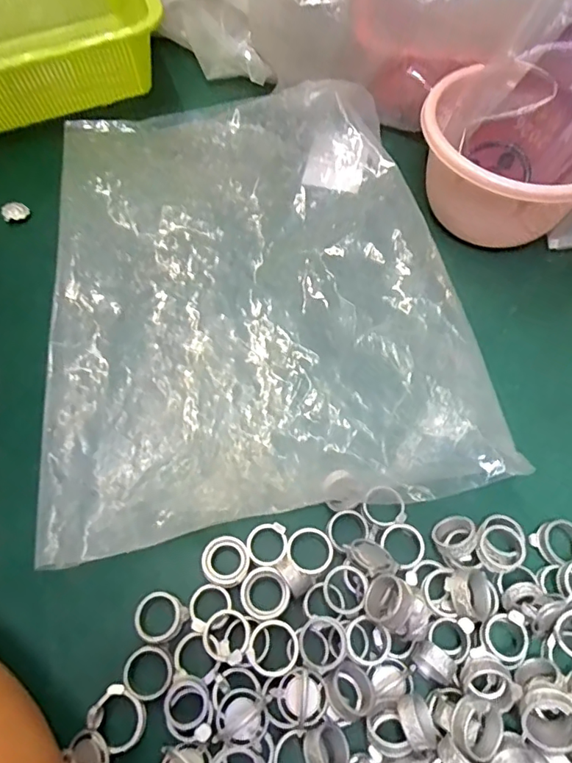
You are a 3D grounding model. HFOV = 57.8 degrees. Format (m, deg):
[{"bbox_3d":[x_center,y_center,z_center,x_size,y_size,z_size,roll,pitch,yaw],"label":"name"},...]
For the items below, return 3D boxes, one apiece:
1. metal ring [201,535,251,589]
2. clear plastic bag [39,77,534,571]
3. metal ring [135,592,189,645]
[{"bbox_3d":[-0.035,0.106,0.305,0.027,0.012,0.028,1,62,-1],"label":"metal ring"},{"bbox_3d":[-0.036,-0.088,0.390,0.286,0.042,0.392,-9,63,-6],"label":"clear plastic bag"},{"bbox_3d":[-0.071,0.132,0.290,0.026,0.004,0.026,1,62,-1],"label":"metal ring"}]

